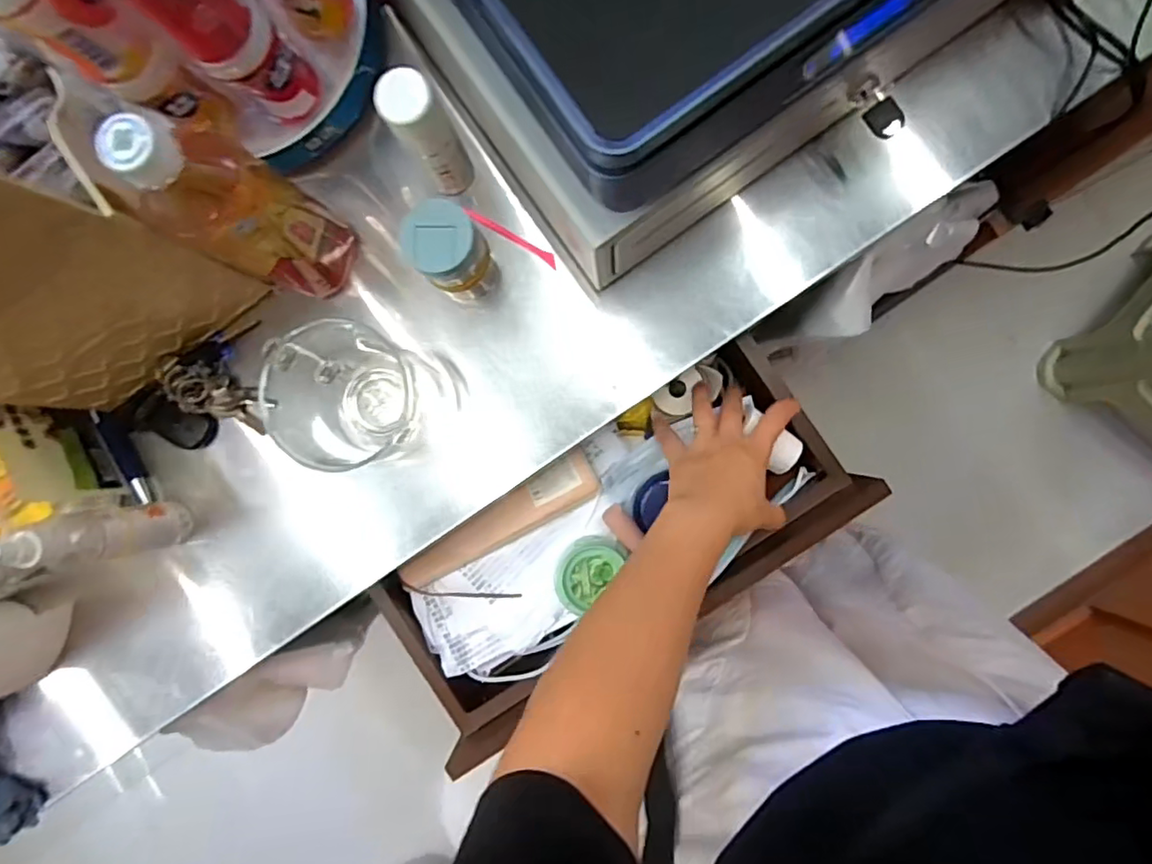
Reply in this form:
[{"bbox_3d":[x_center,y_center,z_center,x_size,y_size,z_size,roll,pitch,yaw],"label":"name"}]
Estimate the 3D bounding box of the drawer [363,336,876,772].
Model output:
[{"bbox_3d":[0.035,0.099,0.554,0.428,0.099,0.185,-32,87,2],"label":"drawer"}]

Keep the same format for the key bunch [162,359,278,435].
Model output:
[{"bbox_3d":[-0.284,-0.028,0.473,0.080,0.022,0.039,26,91,-9],"label":"key bunch"}]

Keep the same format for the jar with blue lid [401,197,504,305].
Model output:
[{"bbox_3d":[-0.088,-0.126,0.426,0.045,0.102,0.047,0,89,4],"label":"jar with blue lid"}]

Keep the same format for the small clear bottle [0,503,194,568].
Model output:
[{"bbox_3d":[-0.335,0.072,0.412,0.040,0.142,0.032,-7,89,4],"label":"small clear bottle"}]

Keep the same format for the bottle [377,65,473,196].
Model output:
[{"bbox_3d":[-0.100,-0.205,0.415,0.034,0.109,0.035,0,89,4],"label":"bottle"}]

